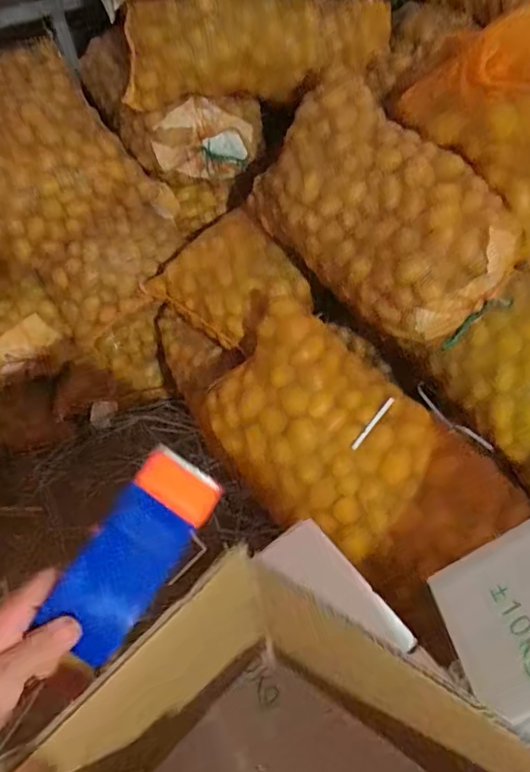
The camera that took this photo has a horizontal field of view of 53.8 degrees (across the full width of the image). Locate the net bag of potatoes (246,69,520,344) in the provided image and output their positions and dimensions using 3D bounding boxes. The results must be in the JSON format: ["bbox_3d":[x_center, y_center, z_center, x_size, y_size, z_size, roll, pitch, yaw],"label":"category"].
[{"bbox_3d":[0.219,-0.344,1.022,0.271,0.281,0.518,-24,56,-15],"label":"net bag of potatoes"}]

